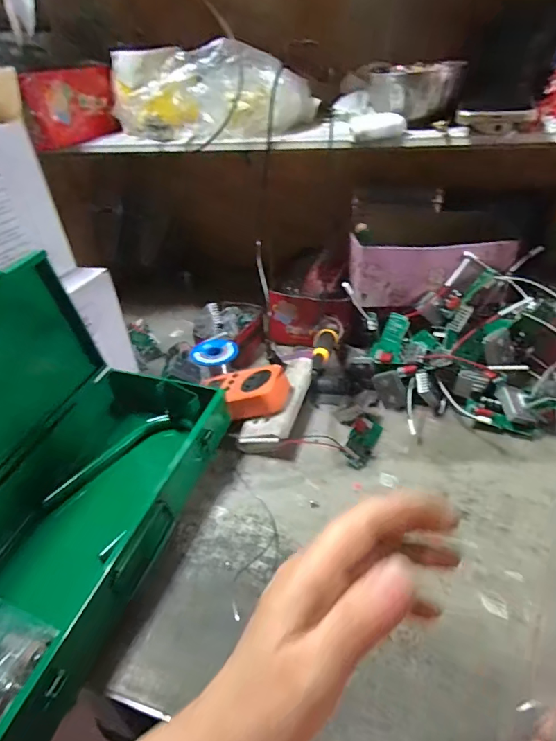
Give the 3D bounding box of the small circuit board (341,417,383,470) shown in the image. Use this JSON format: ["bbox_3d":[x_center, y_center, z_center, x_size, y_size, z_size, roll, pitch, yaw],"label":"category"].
[{"bbox_3d":[0.098,0.082,0.530,0.030,0.021,0.074,11,39,22],"label":"small circuit board"}]

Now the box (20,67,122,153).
[{"bbox_3d":[-0.293,-0.378,0.652,0.029,0.087,0.162,7,37,18],"label":"box"}]

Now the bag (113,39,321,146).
[{"bbox_3d":[-0.079,-0.347,0.573,0.253,0.099,0.074,-5,35,2],"label":"bag"}]

